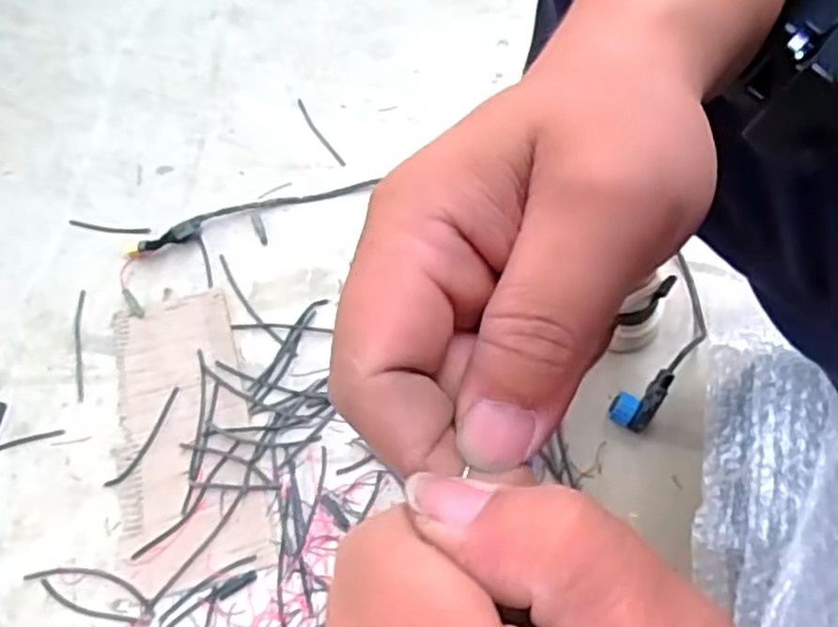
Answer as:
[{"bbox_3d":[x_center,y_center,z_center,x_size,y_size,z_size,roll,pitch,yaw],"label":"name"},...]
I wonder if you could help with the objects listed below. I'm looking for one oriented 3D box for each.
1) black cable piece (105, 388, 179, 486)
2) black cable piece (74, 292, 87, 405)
[{"bbox_3d":[-0.275,0.127,0.718,0.014,0.005,0.114,28,70,11],"label":"black cable piece"},{"bbox_3d":[-0.366,0.033,0.762,0.011,0.004,0.125,-7,67,-3],"label":"black cable piece"}]

